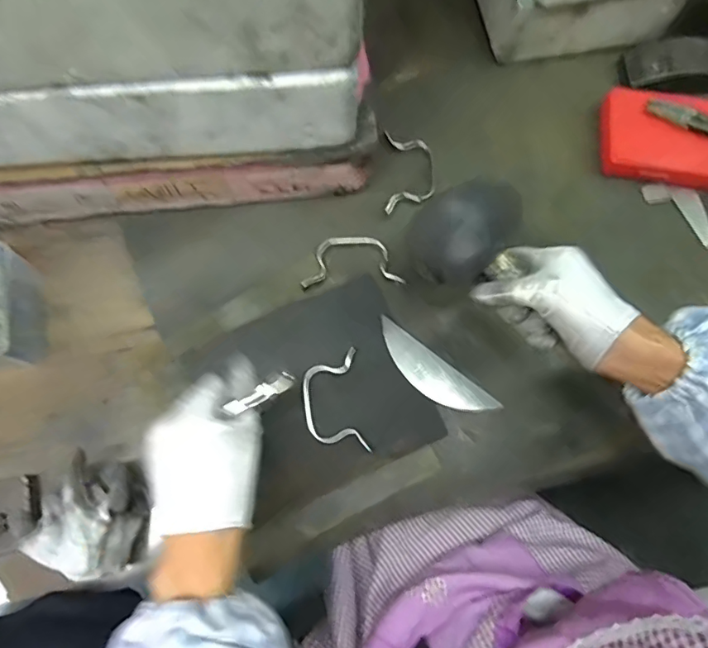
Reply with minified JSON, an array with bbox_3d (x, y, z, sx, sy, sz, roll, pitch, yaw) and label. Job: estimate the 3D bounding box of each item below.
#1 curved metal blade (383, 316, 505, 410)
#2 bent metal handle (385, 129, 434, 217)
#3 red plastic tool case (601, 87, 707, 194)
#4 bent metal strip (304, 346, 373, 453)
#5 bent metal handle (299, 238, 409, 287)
[{"bbox_3d":[0.076,0.049,0.497,0.135,0.010,0.039,36,76,8],"label":"curved metal blade"},{"bbox_3d":[0.061,-0.164,0.551,0.054,0.020,0.095,2,74,-1],"label":"bent metal handle"},{"bbox_3d":[0.402,-0.195,0.561,0.255,0.040,0.109,6,74,0],"label":"red plastic tool case"},{"bbox_3d":[-0.018,0.072,0.472,0.053,0.015,0.093,-7,75,-3],"label":"bent metal strip"},{"bbox_3d":[-0.002,-0.067,0.520,0.102,0.018,0.054,-2,74,-2],"label":"bent metal handle"}]

